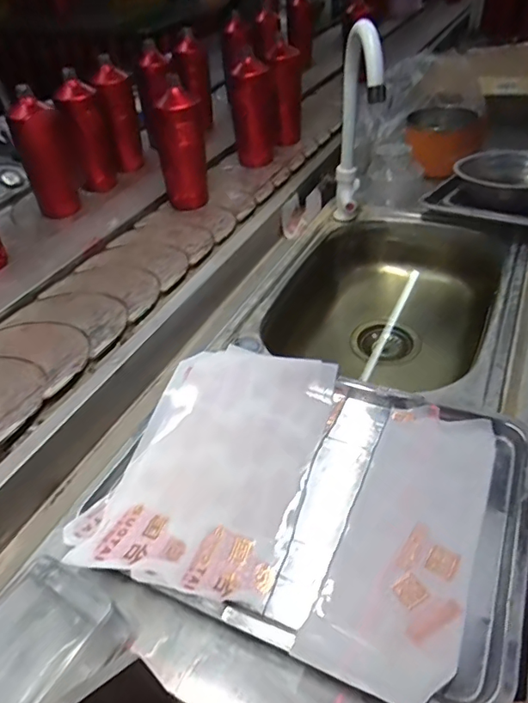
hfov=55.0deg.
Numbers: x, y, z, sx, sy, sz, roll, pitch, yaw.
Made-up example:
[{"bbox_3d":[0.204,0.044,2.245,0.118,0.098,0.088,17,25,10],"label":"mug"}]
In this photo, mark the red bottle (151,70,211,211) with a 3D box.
[{"bbox_3d":[-0.144,-0.350,0.866,0.072,0.205,0.062,-9,43,-7],"label":"red bottle"}]

